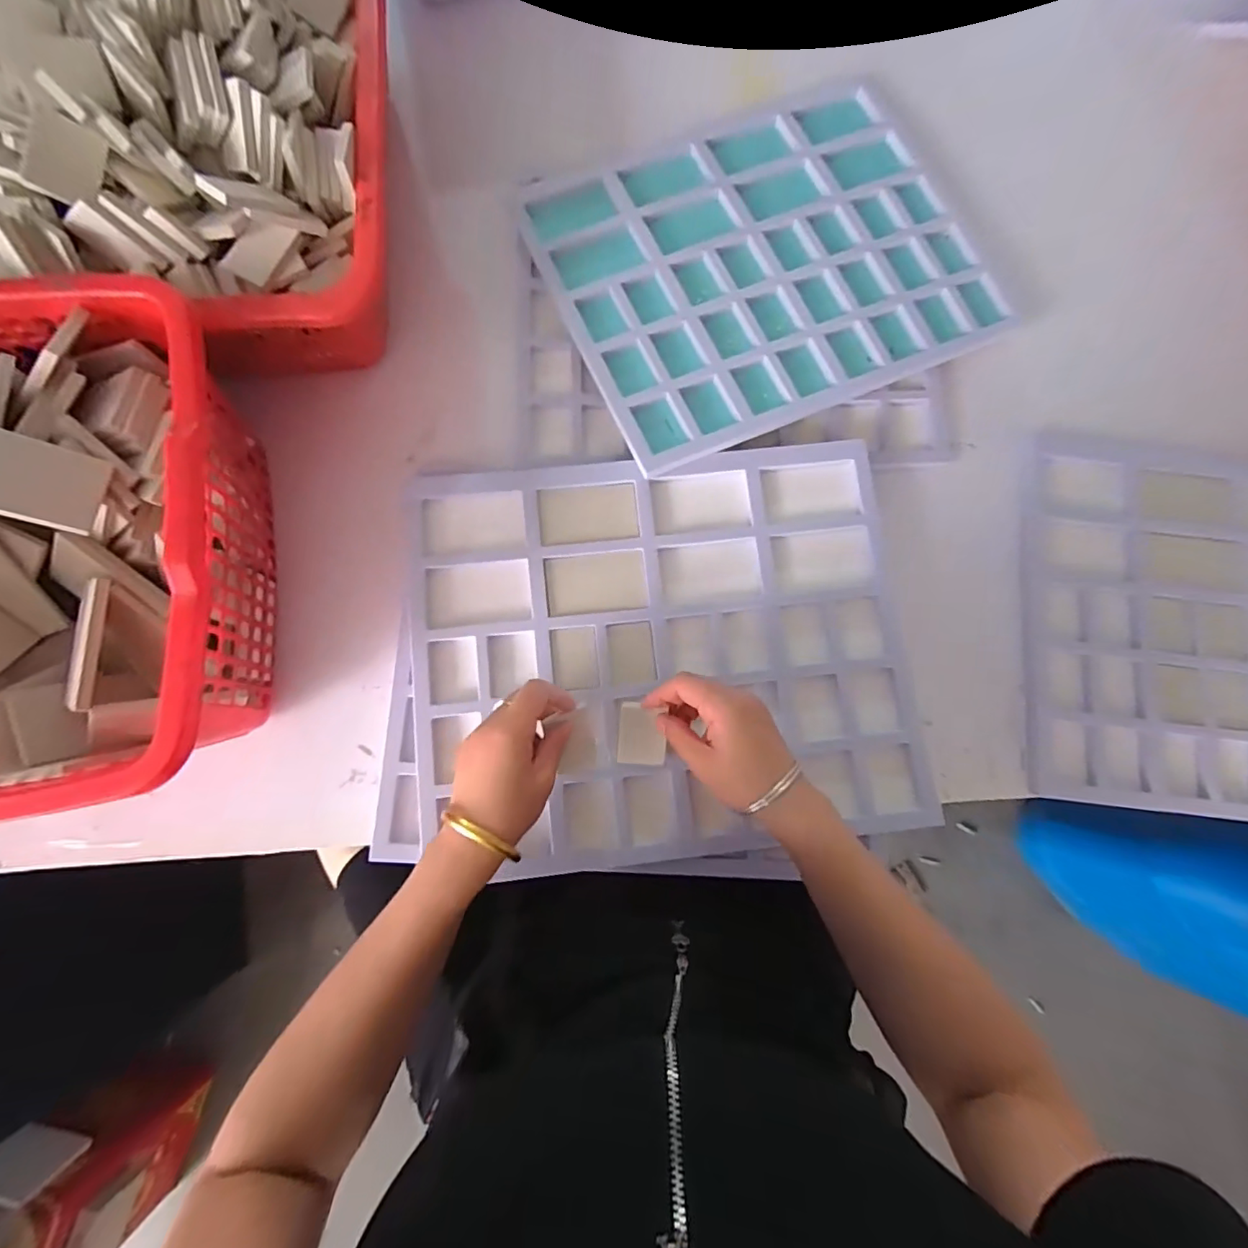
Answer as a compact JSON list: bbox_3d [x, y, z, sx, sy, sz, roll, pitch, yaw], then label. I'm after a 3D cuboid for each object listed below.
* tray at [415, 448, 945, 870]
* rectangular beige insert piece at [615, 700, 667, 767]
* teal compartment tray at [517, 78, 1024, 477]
[{"bbox_3d":[0.039,0.018,0.474,0.412,0.022,0.344,-6,81,-3],"label":"tray"},{"bbox_3d":[0.015,0.091,0.448,0.038,0.005,0.056,4,105,1],"label":"rectangular beige insert piece"},{"bbox_3d":[0.146,-0.365,0.541,0.423,0.014,0.331,-24,82,-5],"label":"teal compartment tray"}]

